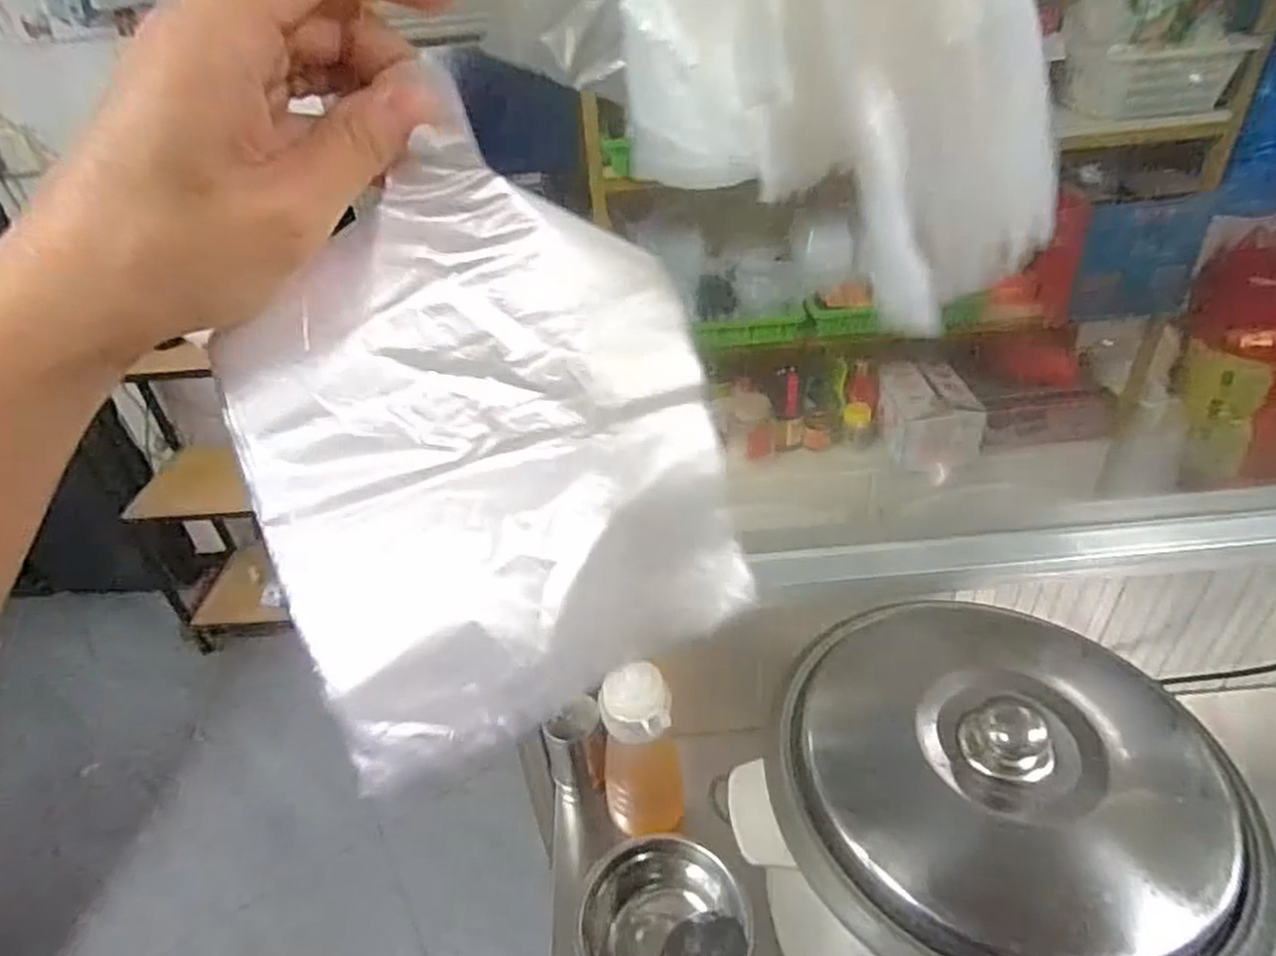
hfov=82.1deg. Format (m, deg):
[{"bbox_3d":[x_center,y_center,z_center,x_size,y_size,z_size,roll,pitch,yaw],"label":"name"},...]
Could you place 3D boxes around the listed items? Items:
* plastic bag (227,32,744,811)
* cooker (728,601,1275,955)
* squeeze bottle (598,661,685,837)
[{"bbox_3d":[-0.040,-0.015,0.237,0.151,0.172,0.016,-21,8,-29],"label":"plastic bag"},{"bbox_3d":[0.292,0.283,0.590,0.294,0.263,0.342,28,47,36],"label":"cooker"},{"bbox_3d":[0.002,0.272,0.722,0.081,0.218,0.057,-11,37,-7],"label":"squeeze bottle"}]

